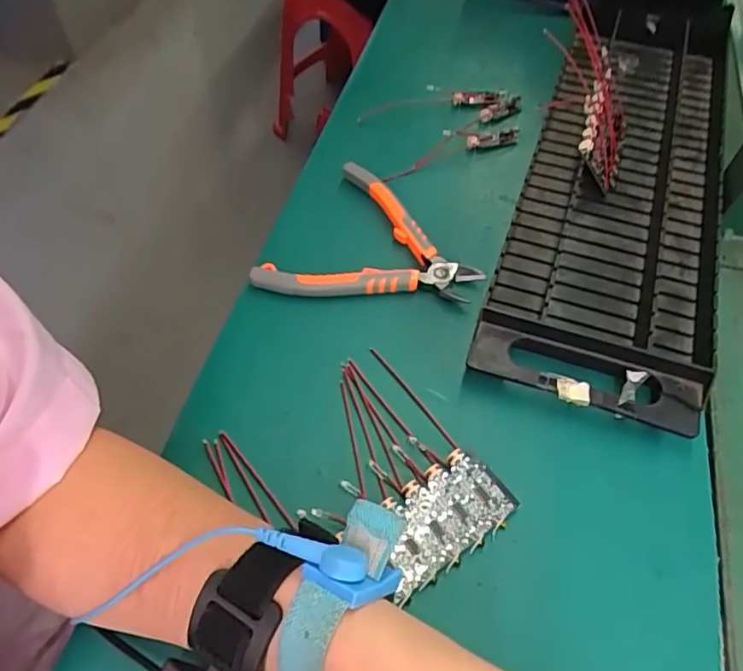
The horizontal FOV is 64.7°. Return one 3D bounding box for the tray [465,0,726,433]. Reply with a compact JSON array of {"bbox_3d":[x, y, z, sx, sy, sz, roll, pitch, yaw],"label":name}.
[{"bbox_3d":[0.195,-0.127,0.447,0.137,0.040,0.426,19,57,8],"label":"tray"}]

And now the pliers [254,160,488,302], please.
[{"bbox_3d":[-0.005,-0.078,0.429,0.151,0.019,0.121,2,56,-3],"label":"pliers"}]

